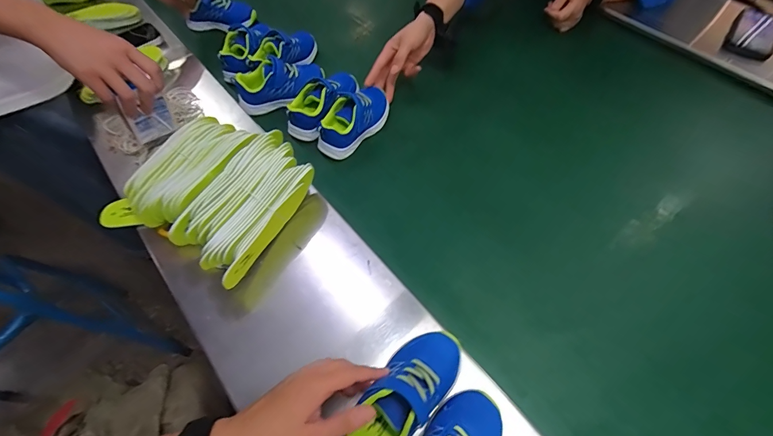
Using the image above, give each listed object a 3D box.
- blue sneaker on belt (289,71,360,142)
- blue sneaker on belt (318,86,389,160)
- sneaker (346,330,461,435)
[{"bbox_3d":[-0.106,-0.213,0.650,0.067,0.064,0.157,32,64,20],"label":"blue sneaker on belt"},{"bbox_3d":[-0.055,-0.175,0.629,0.060,0.064,0.149,36,65,21],"label":"blue sneaker on belt"},{"bbox_3d":[0.020,0.180,0.371,0.064,0.057,0.164,33,57,20],"label":"sneaker"}]

